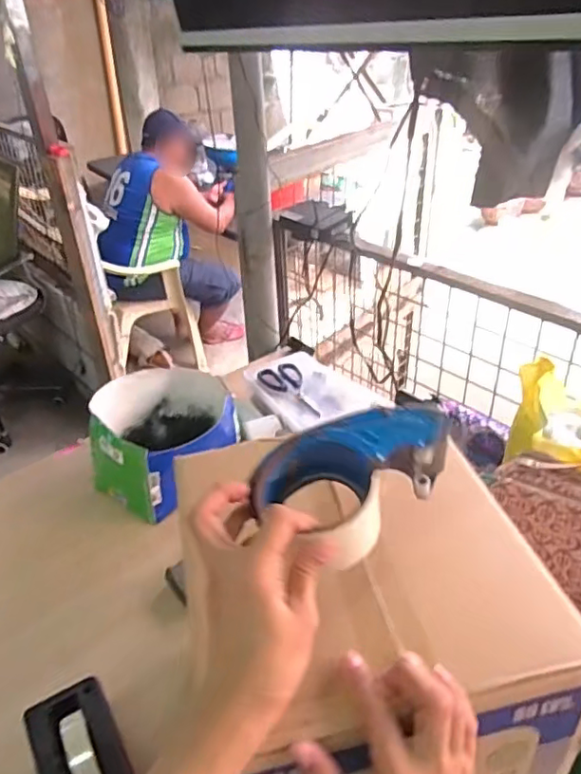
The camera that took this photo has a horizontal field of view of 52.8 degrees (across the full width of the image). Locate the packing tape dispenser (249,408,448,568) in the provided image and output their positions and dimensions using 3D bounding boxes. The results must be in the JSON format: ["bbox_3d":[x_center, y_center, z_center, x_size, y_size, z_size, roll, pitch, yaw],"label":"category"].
[{"bbox_3d":[0.041,0.061,0.427,0.147,0.061,0.092,-28,41,-32],"label":"packing tape dispenser"}]

